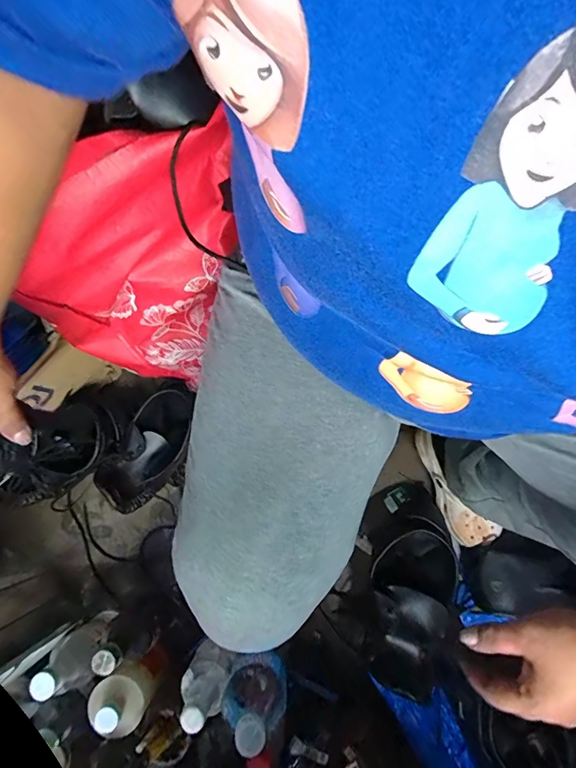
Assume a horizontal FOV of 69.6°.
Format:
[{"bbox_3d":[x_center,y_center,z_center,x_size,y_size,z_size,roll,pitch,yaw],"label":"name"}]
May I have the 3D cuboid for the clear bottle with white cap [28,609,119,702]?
[{"bbox_3d":[-0.293,0.384,0.600,0.069,0.184,0.060,-39,81,-7],"label":"clear bottle with white cap"}]

